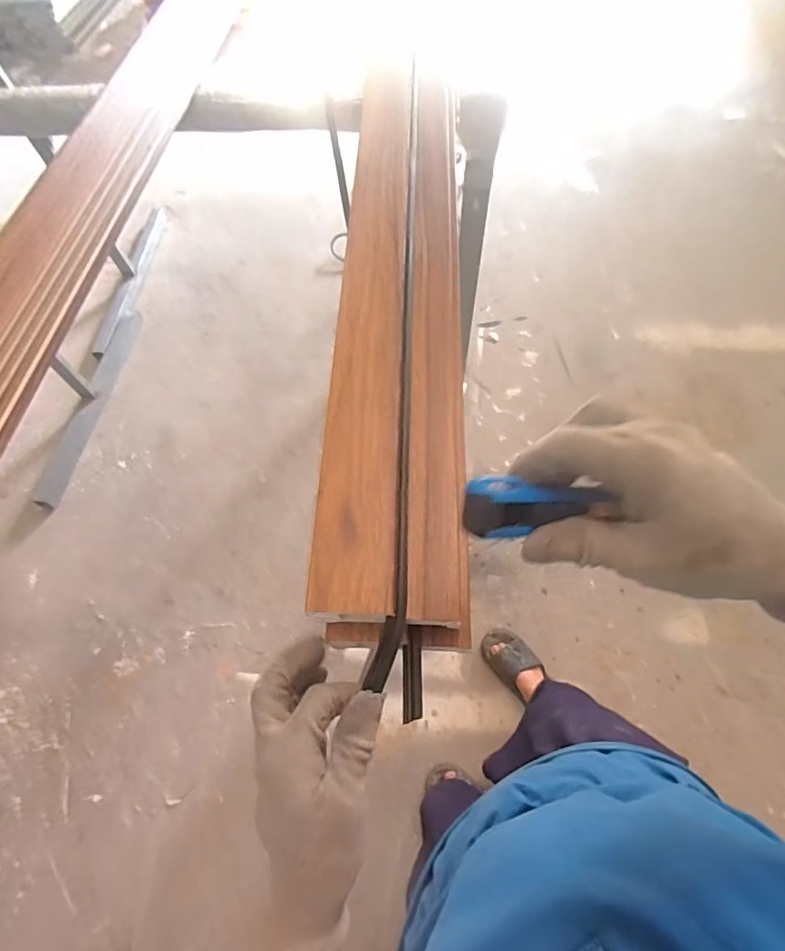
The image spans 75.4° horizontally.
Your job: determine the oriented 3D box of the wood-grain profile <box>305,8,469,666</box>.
[{"bbox_3d":[0.012,-0.232,0.497,0.104,0.044,0.753,0,63,5],"label":"wood-grain profile"}]

